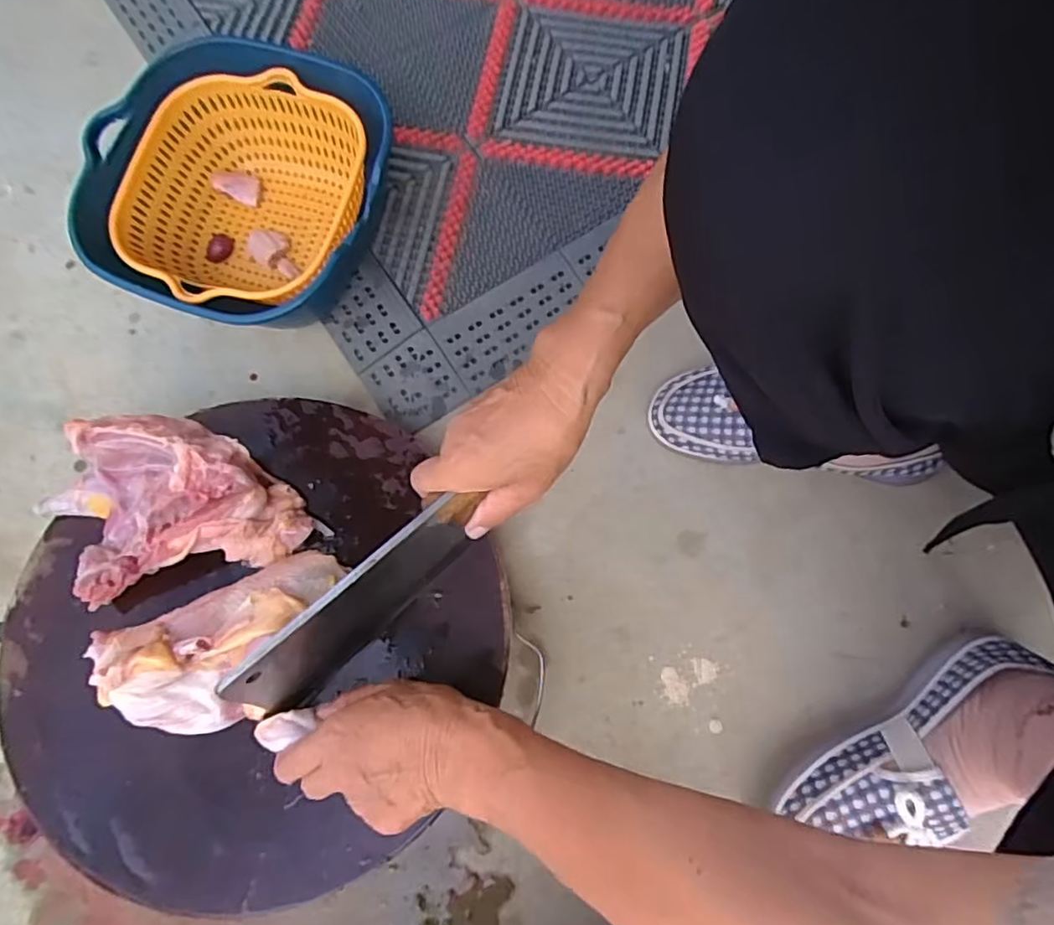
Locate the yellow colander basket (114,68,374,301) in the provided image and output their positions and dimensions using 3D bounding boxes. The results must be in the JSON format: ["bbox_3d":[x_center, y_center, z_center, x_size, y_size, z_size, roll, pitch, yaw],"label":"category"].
[{"bbox_3d":[-0.248,-0.225,0.563,0.184,0.099,0.203,10,72,2],"label":"yellow colander basket"}]

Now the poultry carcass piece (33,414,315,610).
[{"bbox_3d":[-0.269,0.026,0.466,0.179,0.049,0.125,-15,72,-6],"label":"poultry carcass piece"}]

